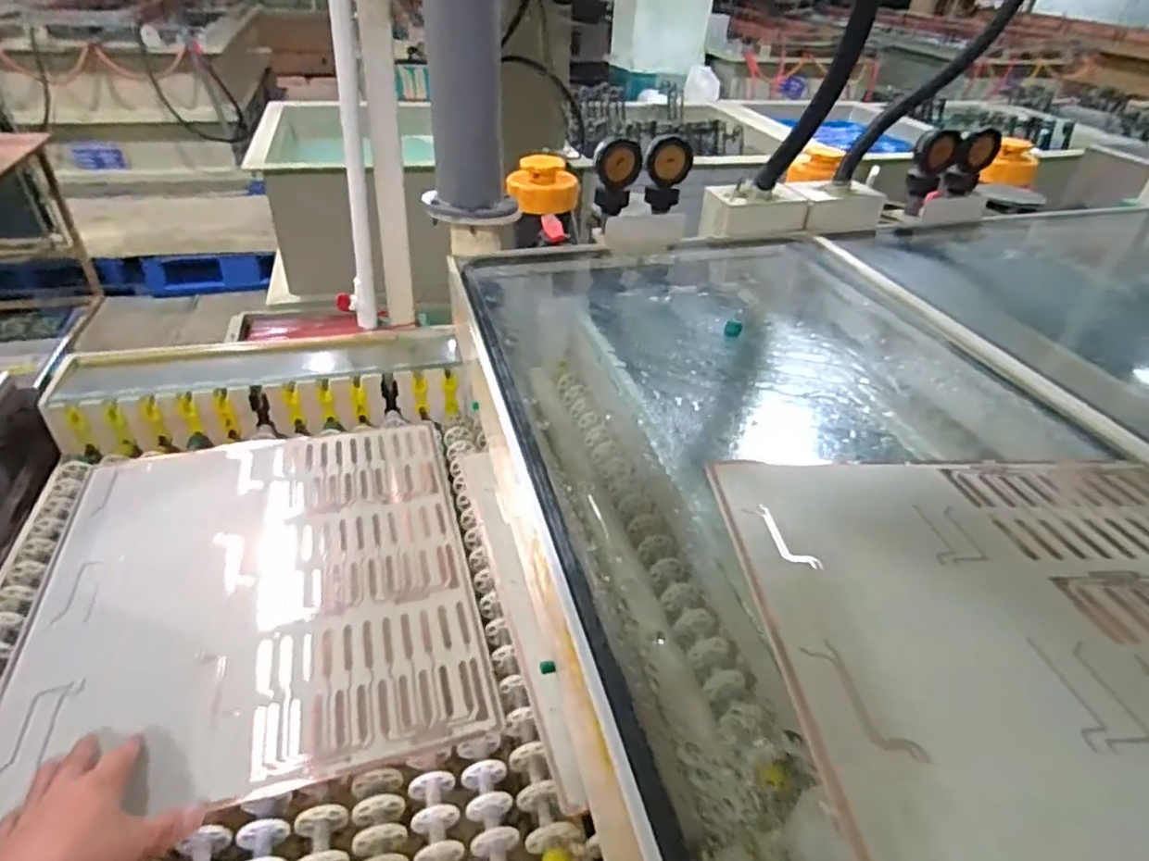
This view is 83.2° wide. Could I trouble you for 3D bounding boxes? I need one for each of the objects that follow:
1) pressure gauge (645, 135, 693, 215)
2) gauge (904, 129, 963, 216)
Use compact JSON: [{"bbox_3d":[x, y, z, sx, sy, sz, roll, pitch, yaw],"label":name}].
[{"bbox_3d":[0.155,-0.425,1.080,0.072,0.112,0.037,9,38,8],"label":"pressure gauge"},{"bbox_3d":[0.668,-0.485,1.225,0.071,0.147,0.045,21,41,22],"label":"gauge"}]

